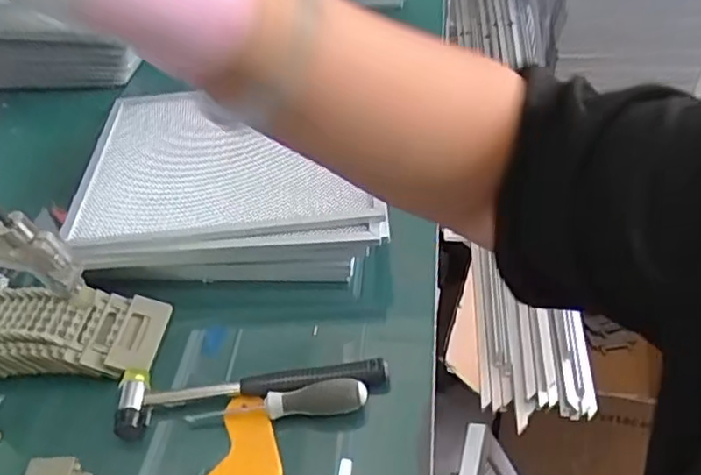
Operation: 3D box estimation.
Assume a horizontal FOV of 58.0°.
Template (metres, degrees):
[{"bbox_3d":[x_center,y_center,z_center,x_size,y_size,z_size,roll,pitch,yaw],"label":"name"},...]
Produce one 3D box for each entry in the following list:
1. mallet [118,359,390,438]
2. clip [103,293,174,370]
[{"bbox_3d":[-0.089,0.134,0.576,0.242,0.024,0.060,-9,44,-1],"label":"mallet"},{"bbox_3d":[-0.210,0.096,0.630,0.044,0.015,0.088,12,40,-7],"label":"clip"}]

